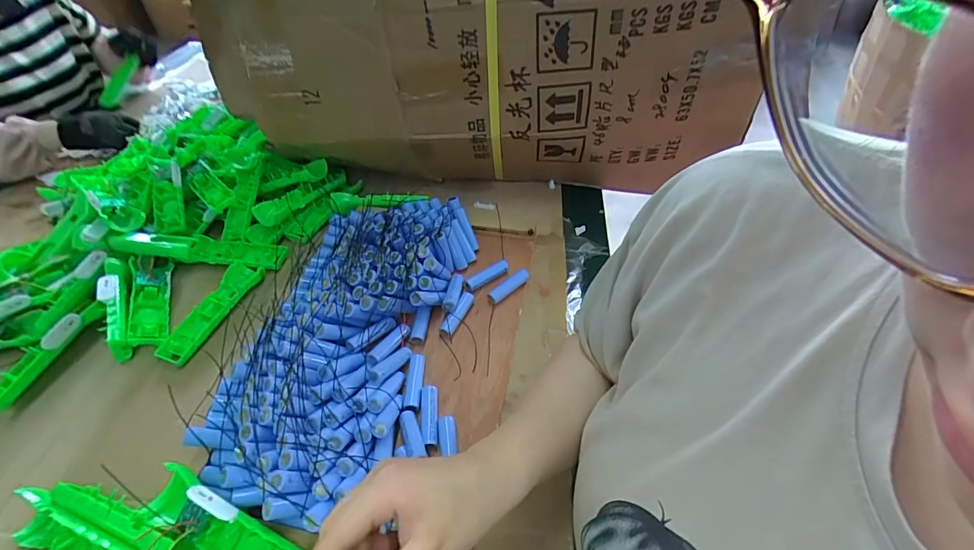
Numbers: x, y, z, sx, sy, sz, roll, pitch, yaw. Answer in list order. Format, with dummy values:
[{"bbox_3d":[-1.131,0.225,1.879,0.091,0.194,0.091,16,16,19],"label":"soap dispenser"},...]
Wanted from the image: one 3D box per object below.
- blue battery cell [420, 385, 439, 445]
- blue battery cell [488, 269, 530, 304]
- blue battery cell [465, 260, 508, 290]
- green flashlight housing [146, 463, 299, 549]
[{"bbox_3d":[-0.063,0.154,0.474,0.019,0.014,0.067,-5,47,-1],"label":"blue battery cell"},{"bbox_3d":[0.031,0.015,0.590,0.071,0.017,0.015,-34,54,-26],"label":"blue battery cell"},{"bbox_3d":[0.001,-0.001,0.606,0.064,0.015,0.016,-26,51,-20],"label":"blue battery cell"},{"bbox_3d":[-0.228,0.226,0.377,0.150,0.030,0.040,29,53,8],"label":"green flashlight housing"}]

